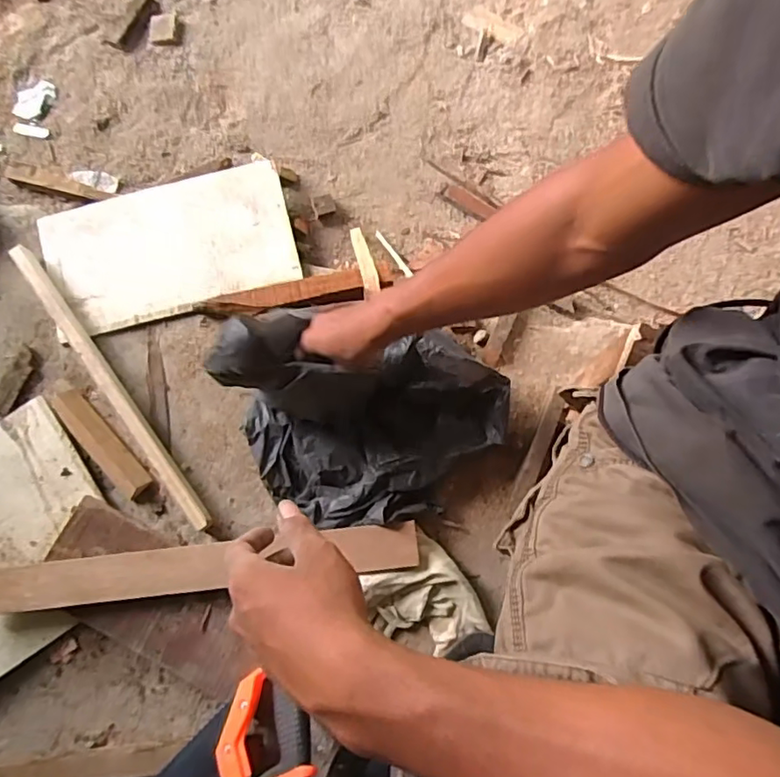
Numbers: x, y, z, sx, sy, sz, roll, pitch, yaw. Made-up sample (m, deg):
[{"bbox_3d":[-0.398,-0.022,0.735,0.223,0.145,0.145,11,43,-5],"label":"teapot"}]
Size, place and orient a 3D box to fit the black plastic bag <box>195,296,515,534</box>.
[{"bbox_3d":[-0.024,0.041,0.641,0.309,0.149,0.209,7,77,2],"label":"black plastic bag"}]

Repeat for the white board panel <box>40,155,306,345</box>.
[{"bbox_3d":[-0.304,-0.194,0.791,0.330,0.012,0.192,-16,78,-4],"label":"white board panel"}]

